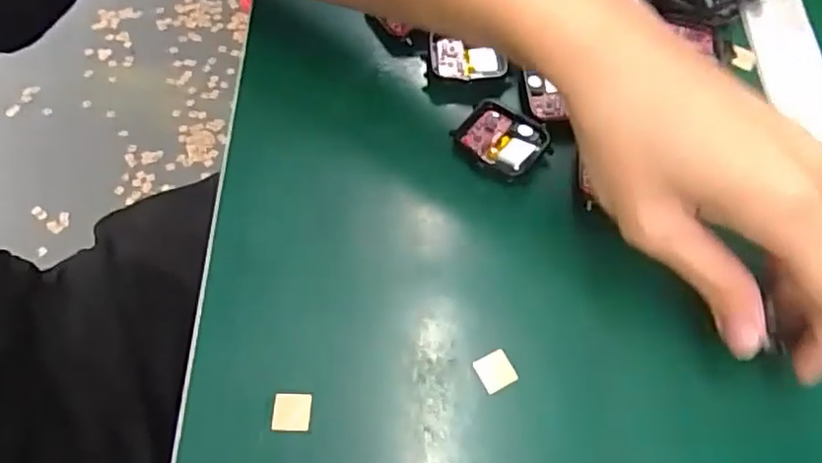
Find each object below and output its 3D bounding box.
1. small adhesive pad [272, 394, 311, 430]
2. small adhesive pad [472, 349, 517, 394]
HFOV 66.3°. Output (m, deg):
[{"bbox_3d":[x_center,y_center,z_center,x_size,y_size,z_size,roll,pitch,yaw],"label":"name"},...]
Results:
[{"bbox_3d":[-0.052,0.078,0.273,0.016,0.004,0.016,1,63,-3],"label":"small adhesive pad"},{"bbox_3d":[0.038,0.063,0.282,0.016,0.004,0.016,-24,67,-15],"label":"small adhesive pad"}]

